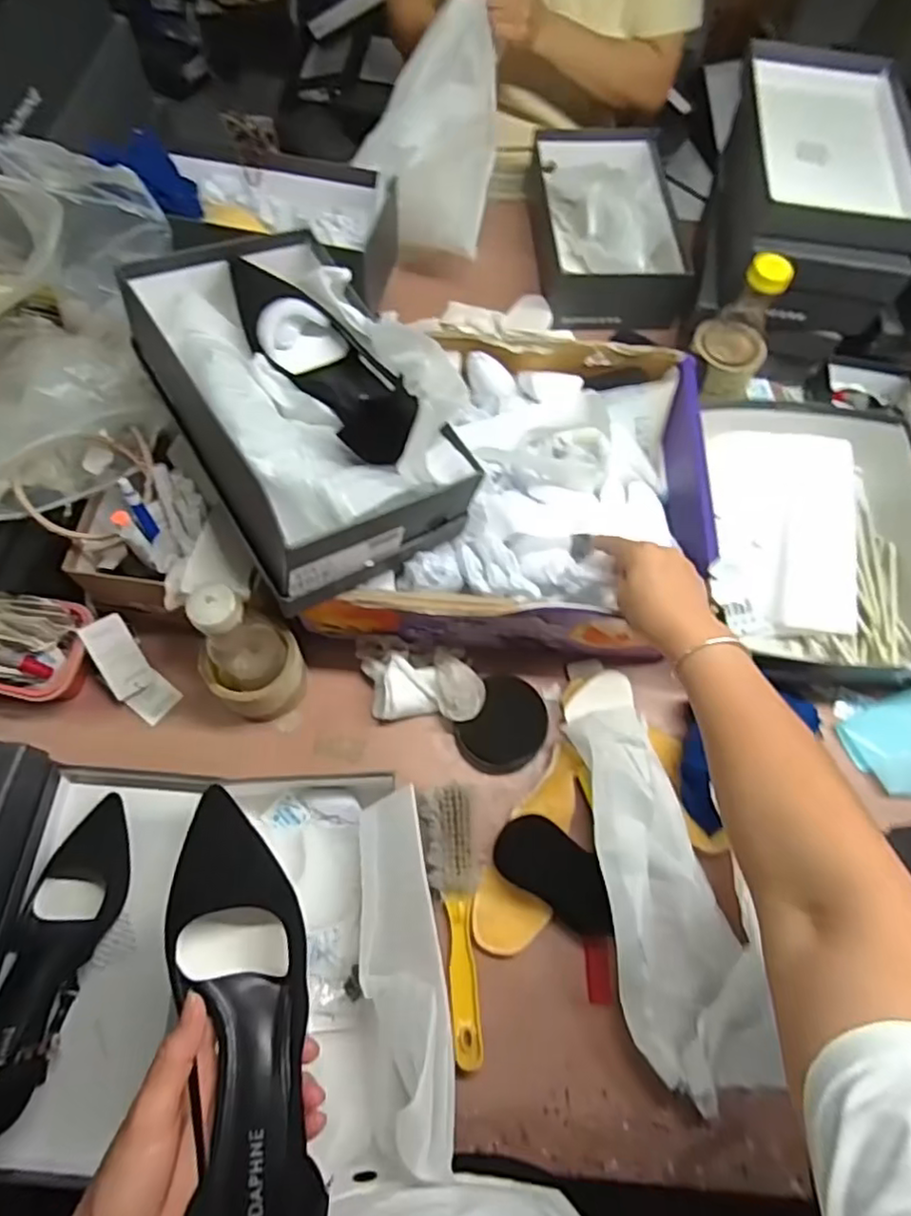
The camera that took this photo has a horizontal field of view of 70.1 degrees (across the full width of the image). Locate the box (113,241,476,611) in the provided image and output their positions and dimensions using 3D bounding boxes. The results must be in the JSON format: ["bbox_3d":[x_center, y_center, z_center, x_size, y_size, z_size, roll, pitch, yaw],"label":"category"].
[{"bbox_3d":[-0.135,-0.178,0.566,0.200,0.124,0.303,-31,72,-15],"label":"box"}]

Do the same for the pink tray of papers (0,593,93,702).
[{"bbox_3d":[-0.449,0.033,0.639,0.168,0.052,0.098,11,67,1],"label":"pink tray of papers"}]

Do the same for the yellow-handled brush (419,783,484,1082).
[{"bbox_3d":[0.004,0.276,0.586,0.047,0.025,0.227,-6,68,-6],"label":"yellow-handled brush"}]

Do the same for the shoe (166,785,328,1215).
[{"bbox_3d":[-0.121,0.234,0.359,0.071,0.083,0.249,-12,62,-8],"label":"shoe"}]

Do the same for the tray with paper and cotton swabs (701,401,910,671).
[{"bbox_3d":[0.403,-0.085,0.732,0.228,0.077,0.343,1,67,-3],"label":"tray with paper and cotton swabs"}]

